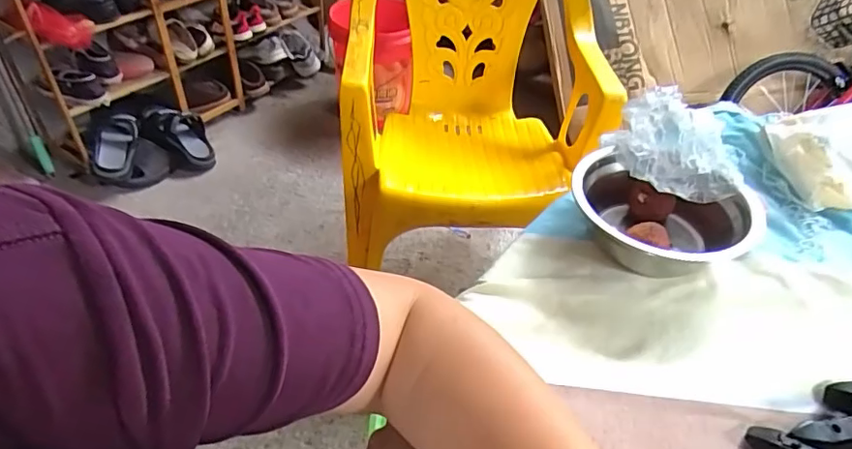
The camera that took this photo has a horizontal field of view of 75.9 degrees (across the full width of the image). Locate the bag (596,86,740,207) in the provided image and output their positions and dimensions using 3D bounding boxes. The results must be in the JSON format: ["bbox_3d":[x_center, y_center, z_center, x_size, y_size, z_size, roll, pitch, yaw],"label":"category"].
[{"bbox_3d":[0.199,-0.064,0.432,0.099,0.056,0.060,12,44,10],"label":"bag"}]

